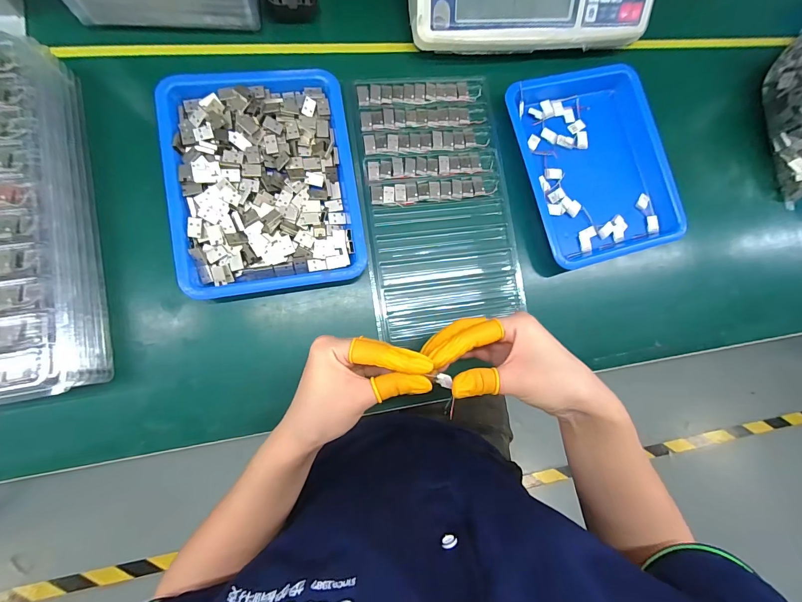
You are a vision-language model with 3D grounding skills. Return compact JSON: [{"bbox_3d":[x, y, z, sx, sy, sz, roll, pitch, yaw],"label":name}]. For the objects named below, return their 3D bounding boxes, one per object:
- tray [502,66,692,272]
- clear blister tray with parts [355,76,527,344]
[{"bbox_3d":[0.221,-0.159,0.404,0.169,0.025,0.219,-16,89,-9],"label":"tray"},{"bbox_3d":[0.043,-0.108,0.382,0.158,0.010,0.280,-6,87,-9],"label":"clear blister tray with parts"}]

